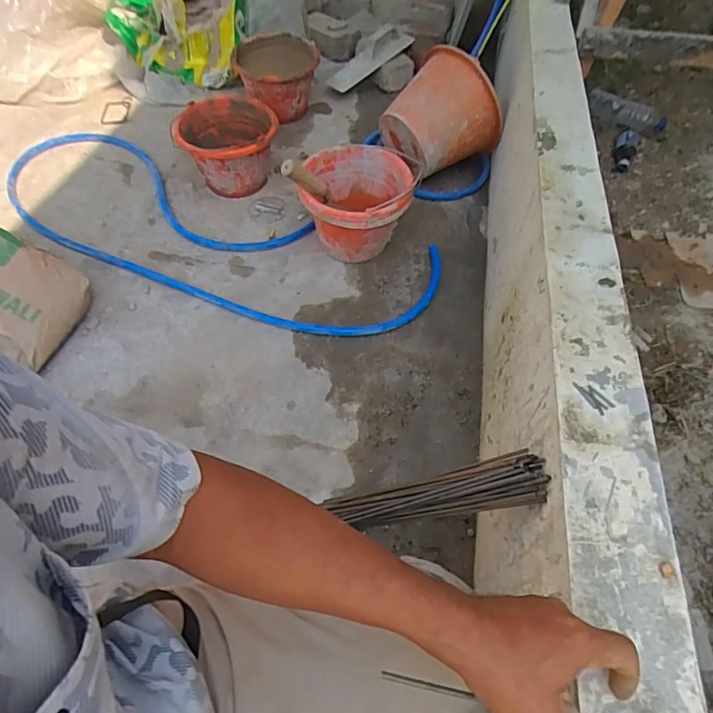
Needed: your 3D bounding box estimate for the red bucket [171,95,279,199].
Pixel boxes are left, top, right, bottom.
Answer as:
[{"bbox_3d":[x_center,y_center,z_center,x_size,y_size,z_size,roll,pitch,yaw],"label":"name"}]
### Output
[{"bbox_3d":[-0.322,-0.540,1.265,0.243,0.157,0.244,-1,55,-2],"label":"red bucket"}]

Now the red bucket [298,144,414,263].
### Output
[{"bbox_3d":[0.001,-0.331,1.111,0.228,0.179,0.233,3,55,1],"label":"red bucket"}]

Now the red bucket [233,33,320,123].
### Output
[{"bbox_3d":[-0.233,-0.817,1.464,0.240,0.164,0.275,-6,55,-5],"label":"red bucket"}]

